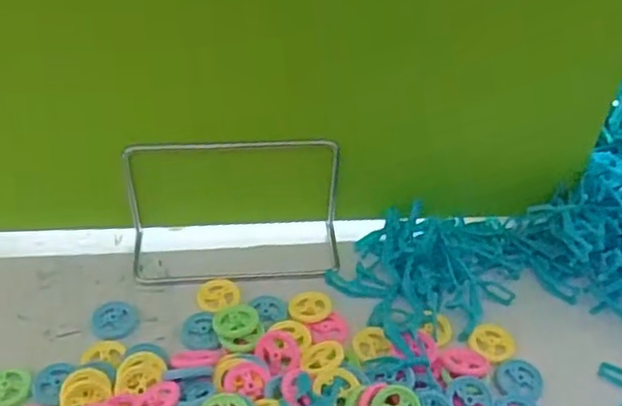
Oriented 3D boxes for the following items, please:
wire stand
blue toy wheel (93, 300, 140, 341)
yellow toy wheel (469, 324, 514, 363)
[{"bbox_3d":[-0.054,0.006,0.481,0.151,0.083,0.056,-1,42,-5],"label":"wire stand"},{"bbox_3d":[-0.131,0.079,0.457,0.030,0.004,0.033,2,42,-1],"label":"blue toy wheel"},{"bbox_3d":[0.121,0.092,0.454,0.030,0.006,0.029,2,42,-1],"label":"yellow toy wheel"}]

